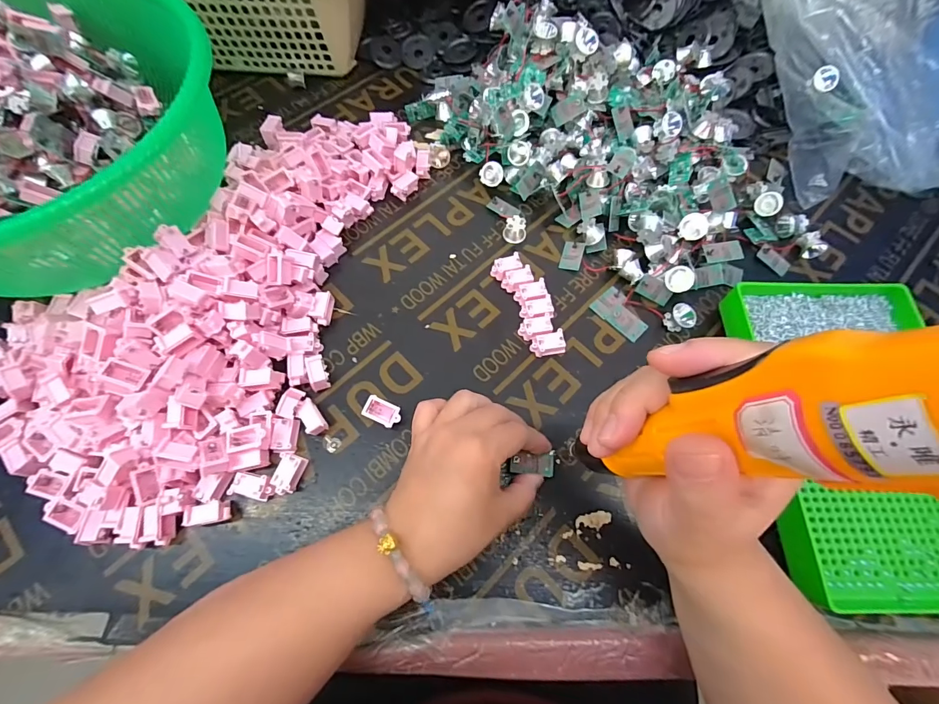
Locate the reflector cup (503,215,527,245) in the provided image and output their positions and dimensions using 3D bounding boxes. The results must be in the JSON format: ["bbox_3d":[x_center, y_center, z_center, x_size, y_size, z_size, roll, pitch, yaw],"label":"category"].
[{"bbox_3d":[0.045,-0.123,0.408,0.022,0.018,0.017,16,68,6],"label":"reflector cup"}]

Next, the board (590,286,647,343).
[{"bbox_3d":[0.141,-0.035,0.379,0.030,0.005,0.051,-36,72,-15],"label":"board"}]

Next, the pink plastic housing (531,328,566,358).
[{"bbox_3d":[0.070,-0.006,0.362,0.029,0.014,0.018,-15,68,-7],"label":"pink plastic housing"}]

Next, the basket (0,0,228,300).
[{"bbox_3d":[-0.376,-0.176,0.367,0.307,0.139,0.299,0,67,-1],"label":"basket"}]

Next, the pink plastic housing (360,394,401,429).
[{"bbox_3d":[-0.070,0.050,0.334,0.030,0.016,0.018,23,69,9],"label":"pink plastic housing"}]

